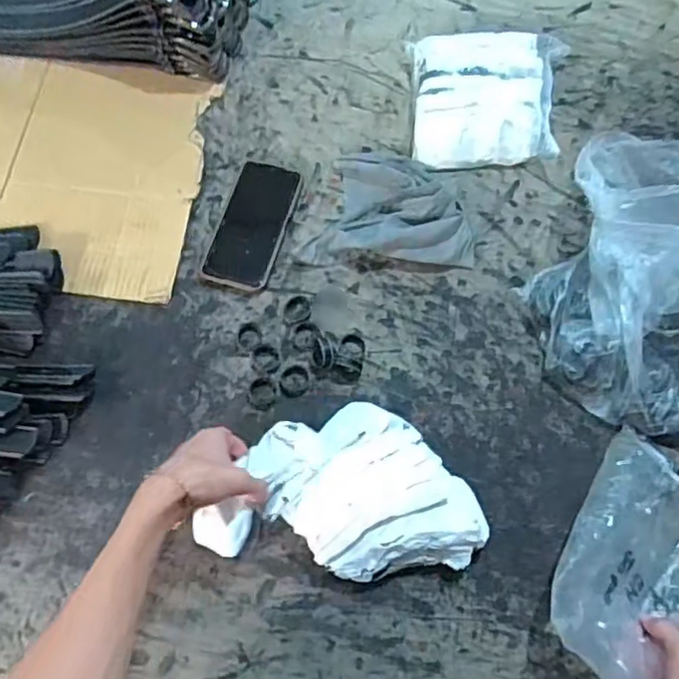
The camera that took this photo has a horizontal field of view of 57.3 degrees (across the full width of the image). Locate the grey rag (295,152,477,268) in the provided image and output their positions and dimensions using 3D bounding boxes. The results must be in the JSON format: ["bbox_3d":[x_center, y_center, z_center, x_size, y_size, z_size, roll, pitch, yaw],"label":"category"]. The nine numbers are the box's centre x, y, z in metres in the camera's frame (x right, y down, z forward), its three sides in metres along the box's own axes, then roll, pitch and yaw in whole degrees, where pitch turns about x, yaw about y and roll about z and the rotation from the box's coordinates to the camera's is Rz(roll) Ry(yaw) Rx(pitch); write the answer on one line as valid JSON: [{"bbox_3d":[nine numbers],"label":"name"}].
[{"bbox_3d":[0.057,-0.162,0.721,0.193,0.045,0.149,3,70,2],"label":"grey rag"}]

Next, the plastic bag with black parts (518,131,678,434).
[{"bbox_3d":[0.350,-0.073,0.638,0.261,0.130,0.316,21,72,9],"label":"plastic bag with black parts"}]

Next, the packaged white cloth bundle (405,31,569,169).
[{"bbox_3d":[0.185,-0.295,0.762,0.191,0.046,0.177,-1,70,1],"label":"packaged white cloth bundle"}]

